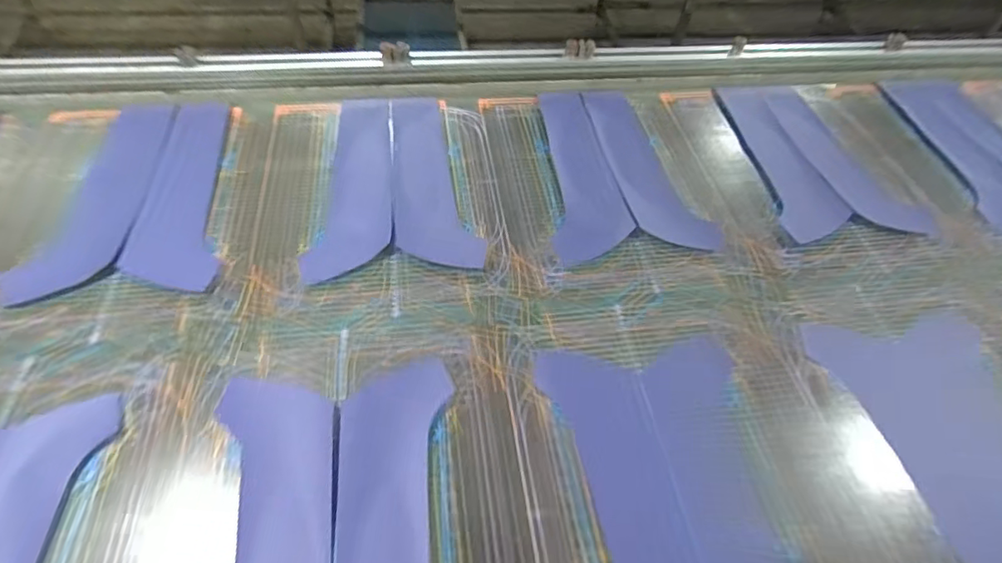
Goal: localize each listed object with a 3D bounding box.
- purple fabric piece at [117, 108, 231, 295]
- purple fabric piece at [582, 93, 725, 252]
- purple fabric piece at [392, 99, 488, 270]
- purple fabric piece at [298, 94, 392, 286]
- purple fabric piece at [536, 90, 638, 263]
[{"bbox_3d":[-0.524,-0.161,0.906,0.133,0.010,0.442,-5,53,-10],"label":"purple fabric piece"},{"bbox_3d":[0.275,-0.225,1.029,0.147,0.012,0.444,-1,51,-11],"label":"purple fabric piece"},{"bbox_3d":[-0.128,-0.198,0.965,0.130,0.012,0.449,-5,52,-10],"label":"purple fabric piece"},{"bbox_3d":[-0.244,-0.182,0.946,0.121,0.006,0.443,2,52,-4],"label":"purple fabric piece"},{"bbox_3d":[0.139,-0.212,0.996,0.133,0.014,0.452,-1,52,-7],"label":"purple fabric piece"}]

